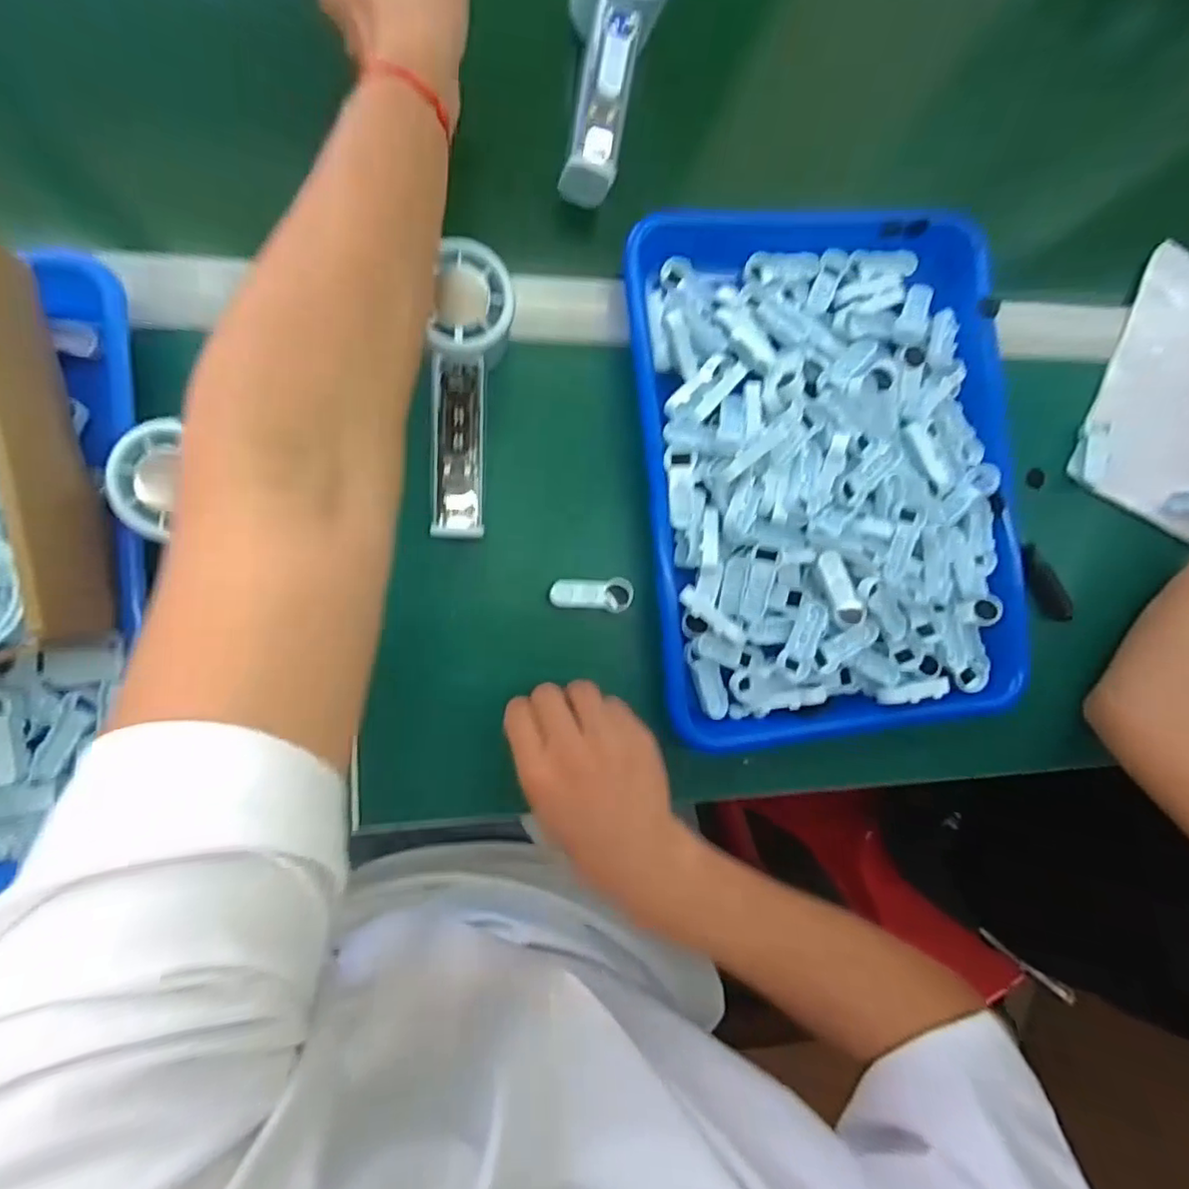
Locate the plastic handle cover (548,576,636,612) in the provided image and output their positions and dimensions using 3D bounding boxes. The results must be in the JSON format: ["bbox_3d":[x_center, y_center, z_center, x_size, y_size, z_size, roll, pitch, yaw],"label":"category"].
[{"bbox_3d":[-0.003,0.000,0.405,0.050,0.033,0.020,4,87,-9],"label":"plastic handle cover"}]

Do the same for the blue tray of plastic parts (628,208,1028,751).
[{"bbox_3d":[0.149,-0.077,0.414,0.241,0.061,0.324,-5,89,-10],"label":"blue tray of plastic parts"}]

